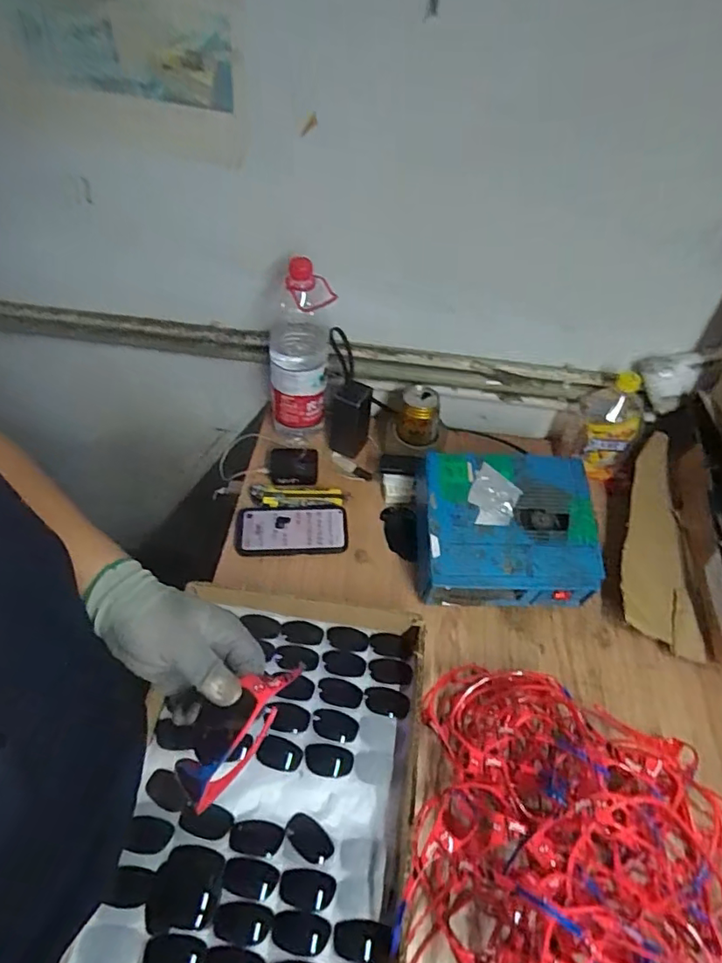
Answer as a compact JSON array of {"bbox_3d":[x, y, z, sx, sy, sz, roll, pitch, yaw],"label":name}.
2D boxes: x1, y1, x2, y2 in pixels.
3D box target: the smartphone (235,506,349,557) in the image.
[{"bbox_3d":[-0.104,0.069,0.829,0.167,0.013,0.079,-1,51,-4],"label":"smartphone"}]

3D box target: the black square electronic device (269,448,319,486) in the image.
[{"bbox_3d":[-0.111,-0.025,0.908,0.078,0.016,0.068,0,51,-3],"label":"black square electronic device"}]

